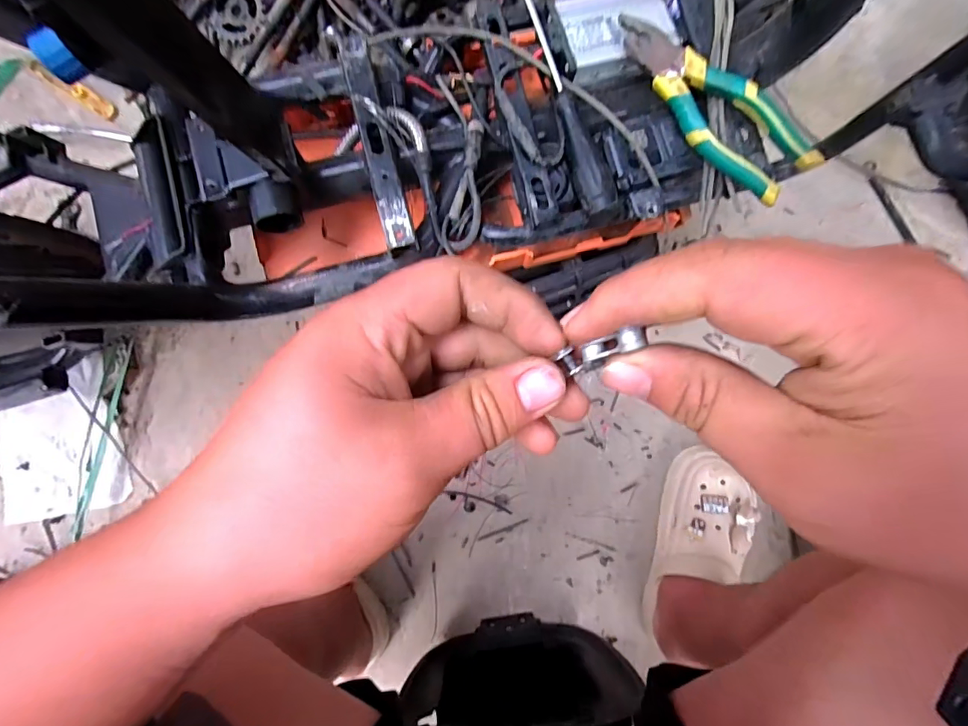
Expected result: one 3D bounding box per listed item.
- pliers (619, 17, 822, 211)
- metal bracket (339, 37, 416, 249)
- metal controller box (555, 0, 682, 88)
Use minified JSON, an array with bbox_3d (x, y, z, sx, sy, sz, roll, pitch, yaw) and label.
[{"bbox_3d":[0.178,-0.211,0.389,0.054,0.030,0.188,-41,86,-3],"label":"pliers"},{"bbox_3d":[-0.089,-0.185,0.402,0.022,0.009,0.186,-14,85,0],"label":"metal bracket"},{"bbox_3d":[0.116,-0.294,0.428,0.095,0.027,0.074,-15,85,-1],"label":"metal controller box"}]

